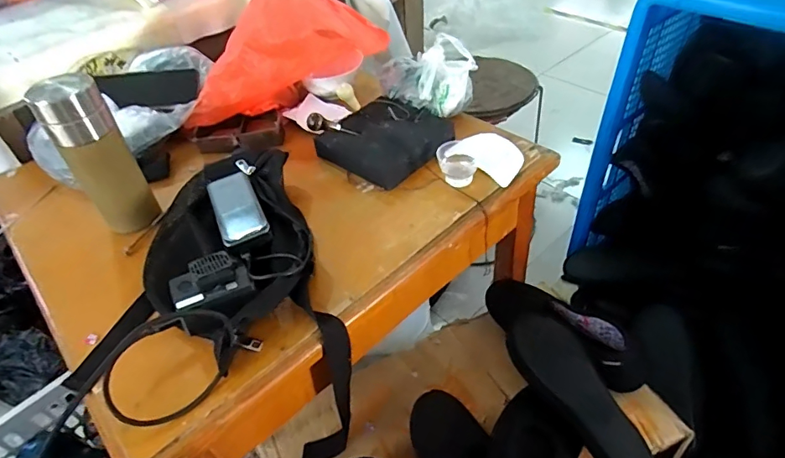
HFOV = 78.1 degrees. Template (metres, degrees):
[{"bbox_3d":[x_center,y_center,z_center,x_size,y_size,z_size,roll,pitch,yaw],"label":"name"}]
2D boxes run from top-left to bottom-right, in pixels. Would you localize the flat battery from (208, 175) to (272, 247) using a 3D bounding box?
[{"bbox_3d":[-0.186,-0.029,0.574,0.052,0.020,0.125,-21,46,-15],"label":"flat battery"}]

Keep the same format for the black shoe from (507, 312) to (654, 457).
[{"bbox_3d":[0.243,0.218,0.650,0.086,0.044,0.246,-21,45,-14],"label":"black shoe"}]

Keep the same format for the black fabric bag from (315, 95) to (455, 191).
[{"bbox_3d":[-0.002,-0.130,0.701,0.170,0.036,0.158,28,53,31],"label":"black fabric bag"}]

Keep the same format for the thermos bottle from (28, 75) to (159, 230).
[{"bbox_3d":[-0.344,-0.082,0.574,0.064,0.186,0.059,-29,48,-22],"label":"thermos bottle"}]

